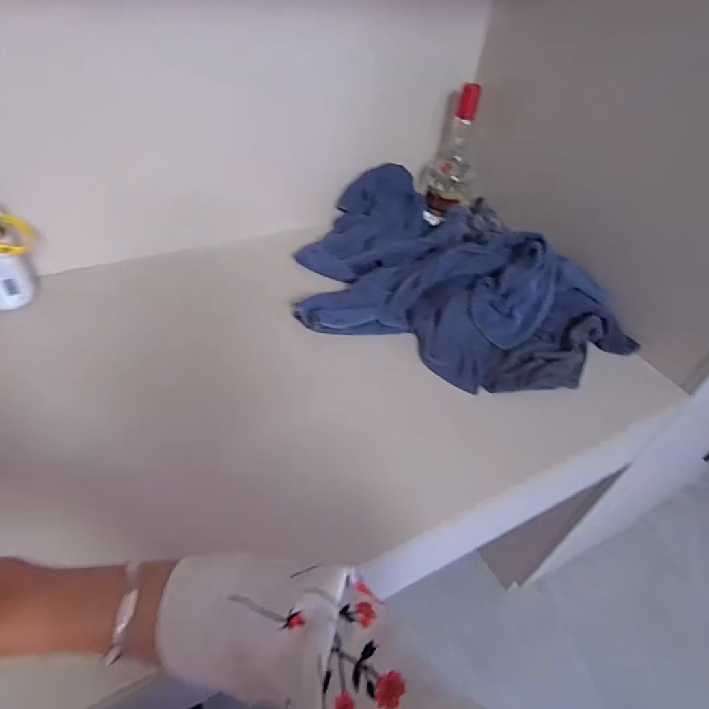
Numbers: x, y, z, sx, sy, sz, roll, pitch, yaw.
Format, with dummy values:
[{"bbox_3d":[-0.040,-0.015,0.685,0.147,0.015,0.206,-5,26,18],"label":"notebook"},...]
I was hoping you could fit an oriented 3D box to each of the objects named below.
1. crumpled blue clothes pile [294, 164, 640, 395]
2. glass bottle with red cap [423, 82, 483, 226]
[{"bbox_3d":[0.171,-0.145,0.744,0.478,0.111,0.410,18,45,10],"label":"crumpled blue clothes pile"},{"bbox_3d":[0.191,-0.369,0.879,0.083,0.220,0.108,14,45,7],"label":"glass bottle with red cap"}]

